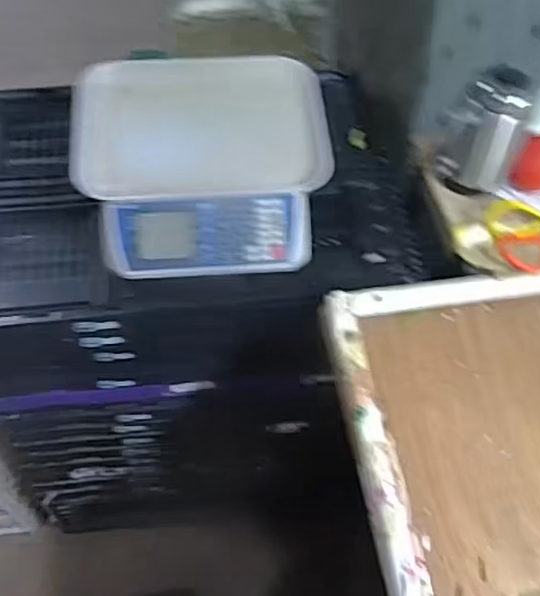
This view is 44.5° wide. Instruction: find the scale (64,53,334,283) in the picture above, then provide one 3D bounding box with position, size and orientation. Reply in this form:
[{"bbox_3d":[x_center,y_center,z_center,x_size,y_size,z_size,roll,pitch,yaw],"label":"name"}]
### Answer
[{"bbox_3d":[-0.081,-0.162,0.795,0.289,0.104,0.257,-7,58,-5],"label":"scale"}]

